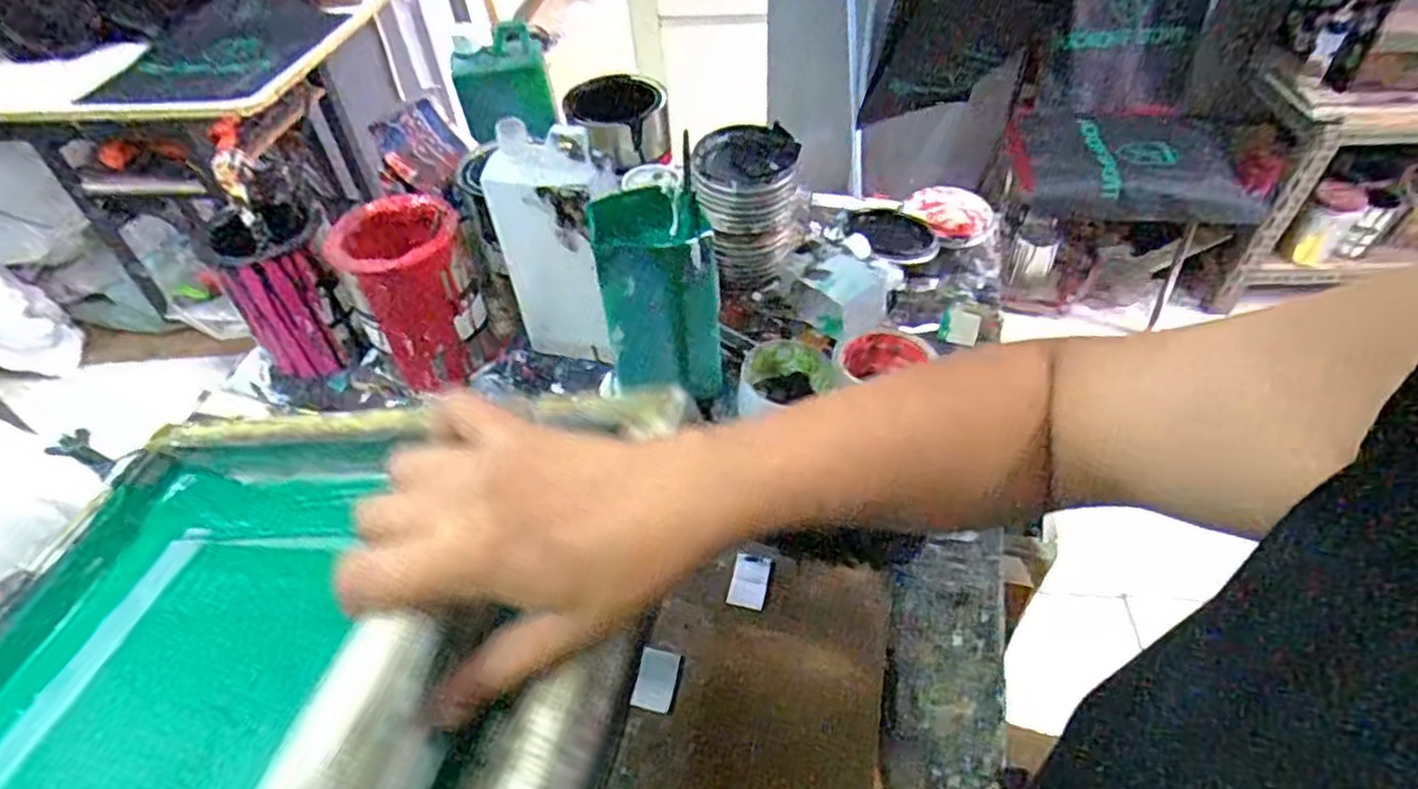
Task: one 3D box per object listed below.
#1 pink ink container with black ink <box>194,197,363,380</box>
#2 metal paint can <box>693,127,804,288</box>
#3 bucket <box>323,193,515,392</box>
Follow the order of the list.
[{"bbox_3d":[-0.401,-0.099,0.705,0.098,0.146,0.089,-25,50,-20],"label":"pink ink container with black ink"},{"bbox_3d":[0.038,-0.190,0.723,0.095,0.123,0.097,-2,47,2],"label":"metal paint can"},{"bbox_3d":[-0.259,-0.091,0.686,0.120,0.161,0.120,-2,47,2],"label":"bucket"}]

